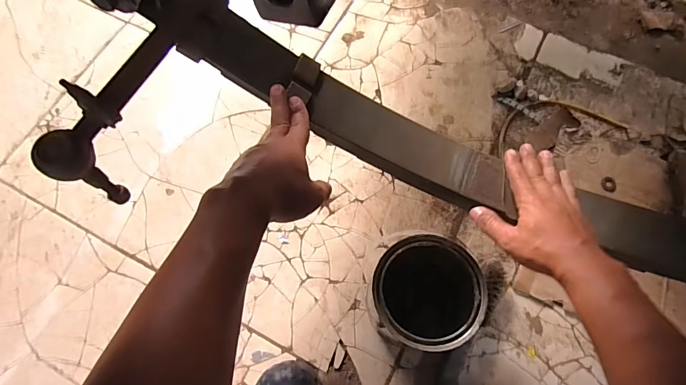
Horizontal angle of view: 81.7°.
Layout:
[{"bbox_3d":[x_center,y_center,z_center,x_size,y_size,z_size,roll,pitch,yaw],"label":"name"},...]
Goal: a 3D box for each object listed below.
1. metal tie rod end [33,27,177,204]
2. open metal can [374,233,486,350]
[{"bbox_3d":[-0.208,-0.076,0.375,0.038,0.087,0.161,20,72,6],"label":"metal tie rod end"},{"bbox_3d":[0.119,0.155,0.605,0.150,0.158,0.147,1,71,0],"label":"open metal can"}]

